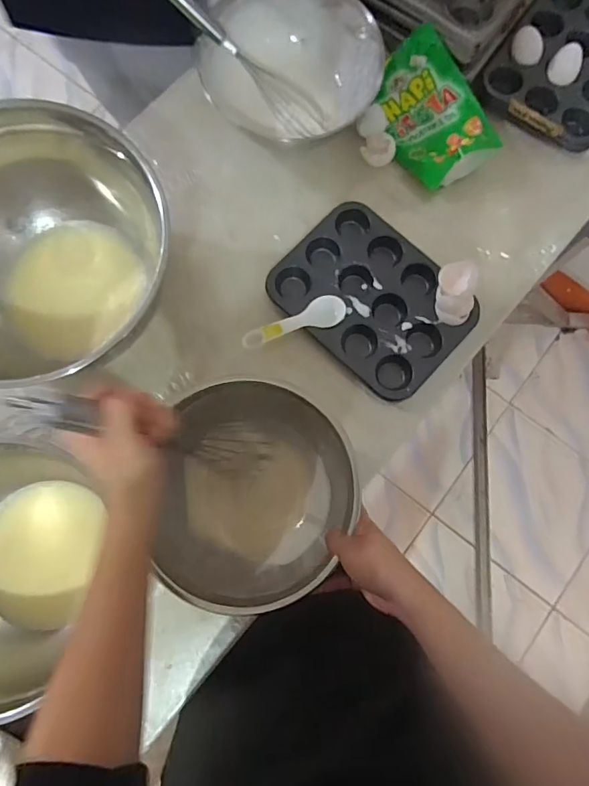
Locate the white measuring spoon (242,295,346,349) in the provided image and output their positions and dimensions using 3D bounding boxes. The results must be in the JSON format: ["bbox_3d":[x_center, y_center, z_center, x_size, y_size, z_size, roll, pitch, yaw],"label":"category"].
[{"bbox_3d":[0.001,-0.090,0.617,0.140,0.011,0.043,-24,81,-5],"label":"white measuring spoon"}]

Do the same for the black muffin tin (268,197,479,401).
[{"bbox_3d":[0.103,-0.129,0.633,0.251,0.030,0.185,42,82,6],"label":"black muffin tin"}]

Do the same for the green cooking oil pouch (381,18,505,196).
[{"bbox_3d":[0.195,-0.402,0.666,0.127,0.059,0.198,-27,81,-6],"label":"green cooking oil pouch"}]

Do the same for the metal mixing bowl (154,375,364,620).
[{"bbox_3d":[-0.045,0.116,0.526,0.208,0.109,0.260,0,82,-1],"label":"metal mixing bowl"}]

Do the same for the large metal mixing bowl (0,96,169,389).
[{"bbox_3d":[-0.301,-0.141,0.558,0.288,0.185,0.277,0,82,-1],"label":"large metal mixing bowl"}]

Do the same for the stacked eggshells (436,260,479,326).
[{"bbox_3d":[0.209,-0.128,0.599,0.047,0.048,0.072,-9,80,-3],"label":"stacked eggshells"}]

